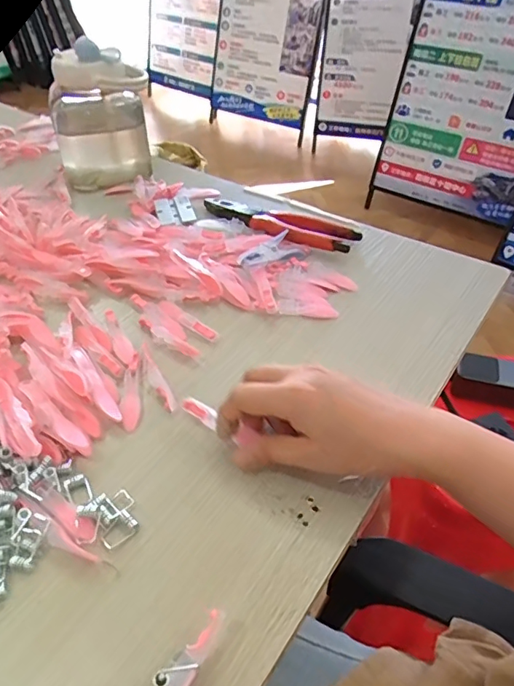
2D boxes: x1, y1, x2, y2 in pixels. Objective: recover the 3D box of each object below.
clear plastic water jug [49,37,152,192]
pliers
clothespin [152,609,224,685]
[{"bbox_3d":[-0.201,-0.291,0.647,0.118,0.149,0.106,-15,45,-15],"label":"clear plastic water jug"},{"bbox_3d":[0.022,-0.138,0.570,0.188,0.018,0.047,20,47,20],"label":"pliers"},{"bbox_3d":[-0.037,0.157,0.240,0.015,0.007,0.063,23,47,20],"label":"clothespin"}]

